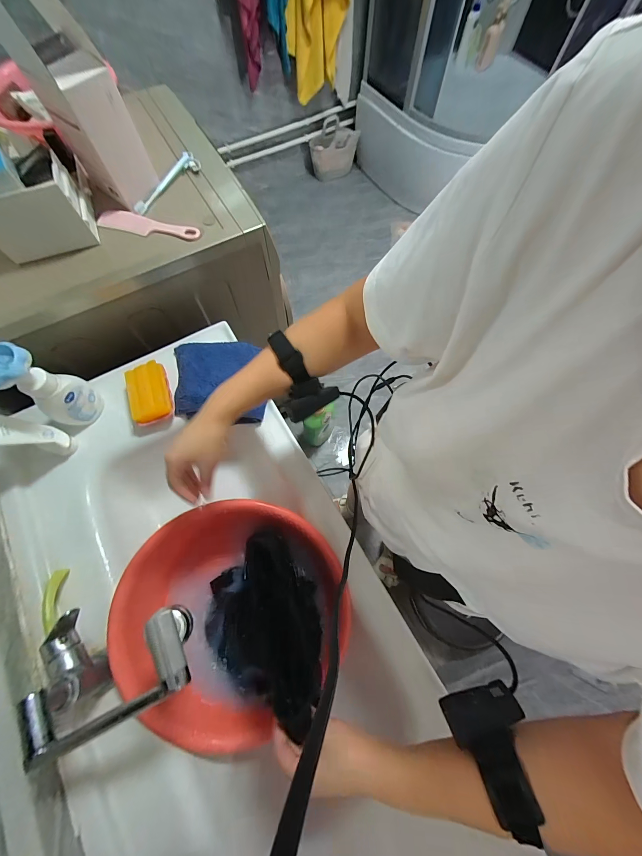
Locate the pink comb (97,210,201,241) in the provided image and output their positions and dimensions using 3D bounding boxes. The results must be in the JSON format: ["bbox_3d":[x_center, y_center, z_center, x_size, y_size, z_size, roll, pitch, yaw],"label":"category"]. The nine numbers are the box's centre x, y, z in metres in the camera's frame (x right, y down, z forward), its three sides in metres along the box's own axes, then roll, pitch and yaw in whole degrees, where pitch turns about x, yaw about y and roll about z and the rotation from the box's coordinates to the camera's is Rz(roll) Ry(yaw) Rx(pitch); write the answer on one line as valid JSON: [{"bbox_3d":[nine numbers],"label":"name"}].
[{"bbox_3d":[-0.353,-0.413,0.616,0.212,0.013,0.045,13,71,4],"label":"pink comb"}]

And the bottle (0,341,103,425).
[{"bbox_3d":[-0.475,-0.069,0.524,0.063,0.179,0.083,30,73,10],"label":"bottle"}]

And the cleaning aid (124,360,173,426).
[{"bbox_3d":[-0.344,-0.070,0.604,0.074,0.040,0.120,-18,71,-7],"label":"cleaning aid"}]

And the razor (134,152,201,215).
[{"bbox_3d":[-0.336,-0.531,0.650,0.038,0.027,0.185,35,74,11],"label":"razor"}]

